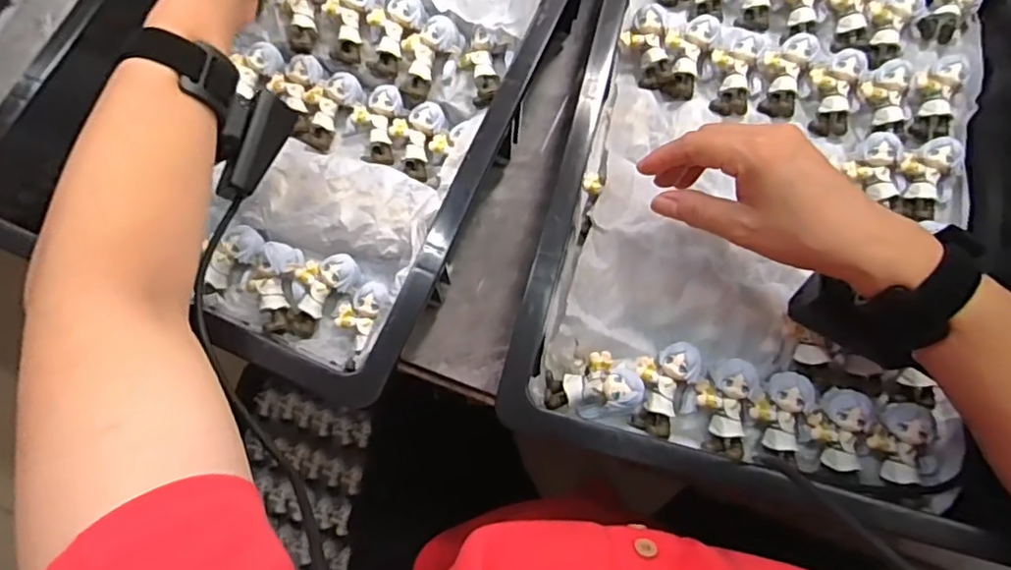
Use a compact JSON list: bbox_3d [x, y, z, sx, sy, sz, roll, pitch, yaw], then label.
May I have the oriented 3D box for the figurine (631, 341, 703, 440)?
[{"bbox_3d":[0.107,0.069,0.398,0.038,0.022,0.060,6,76,2],"label":"figurine"}]

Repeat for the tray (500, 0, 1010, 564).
[{"bbox_3d":[0.201,-0.095,0.426,0.302,0.077,0.467,14,76,4],"label":"tray"}]

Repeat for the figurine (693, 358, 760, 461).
[{"bbox_3d":[0.145,0.080,0.395,0.036,0.026,0.062,3,76,1],"label":"figurine"}]

